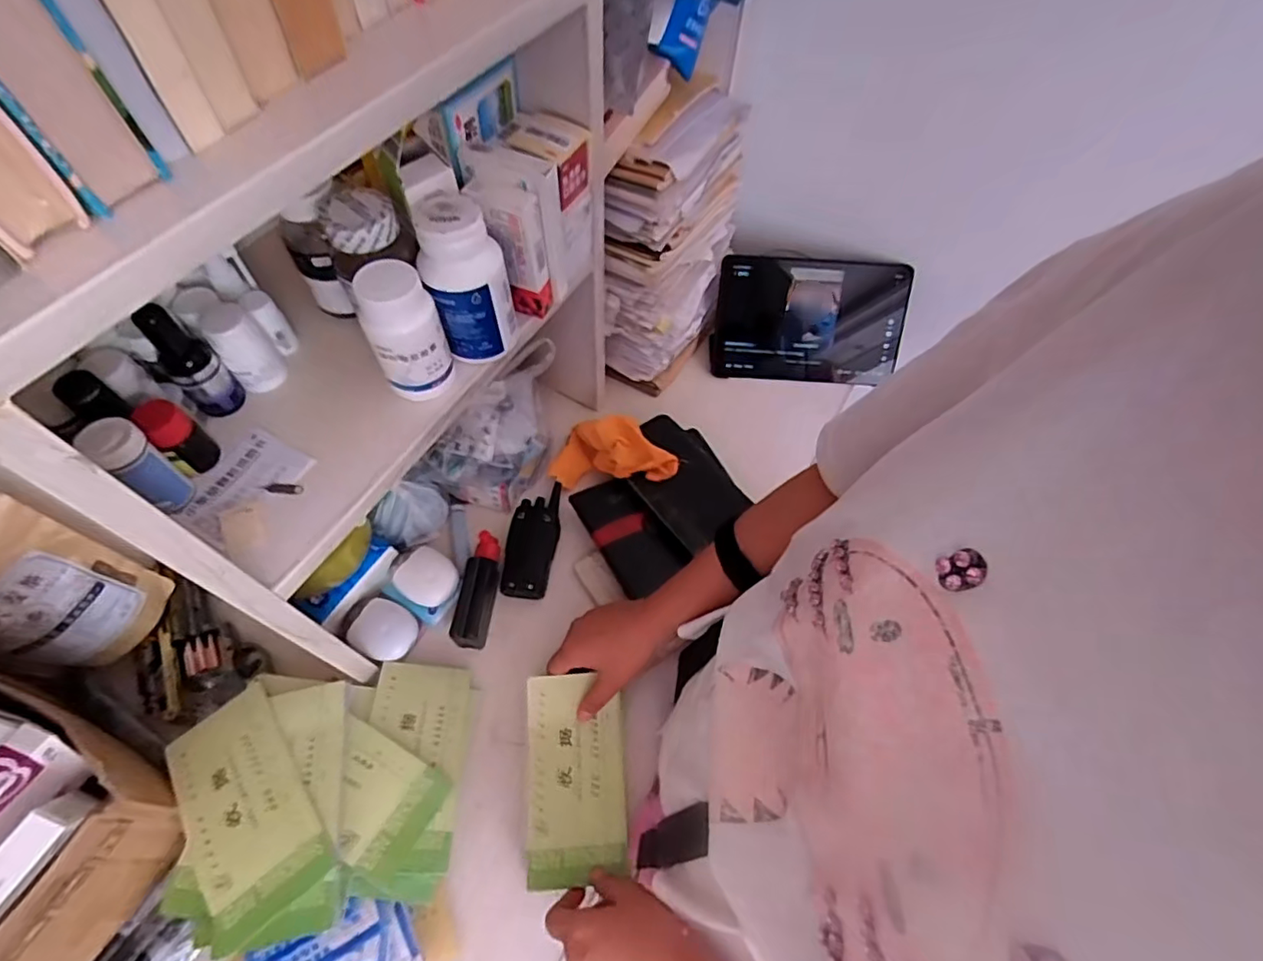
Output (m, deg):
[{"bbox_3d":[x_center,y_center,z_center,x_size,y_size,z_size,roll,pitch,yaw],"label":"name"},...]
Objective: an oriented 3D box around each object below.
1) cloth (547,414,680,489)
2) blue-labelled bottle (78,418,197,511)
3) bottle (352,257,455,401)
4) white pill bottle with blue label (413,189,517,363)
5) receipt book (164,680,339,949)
[{"bbox_3d":[-0.021,-0.035,0.699,0.143,0.051,0.072,5,60,0],"label":"cloth"},{"bbox_3d":[-0.323,-0.010,0.388,0.028,0.071,0.029,26,62,12],"label":"blue-labelled bottle"},{"bbox_3d":[-0.164,-0.105,0.438,0.050,0.105,0.050,-6,60,-6],"label":"bottle"},{"bbox_3d":[-0.124,-0.152,0.448,0.061,0.111,0.058,-16,62,-12],"label":"white pill bottle with blue label"},{"bbox_3d":[-0.309,0.253,0.469,0.085,0.013,0.171,-34,61,-16],"label":"receipt book"}]

